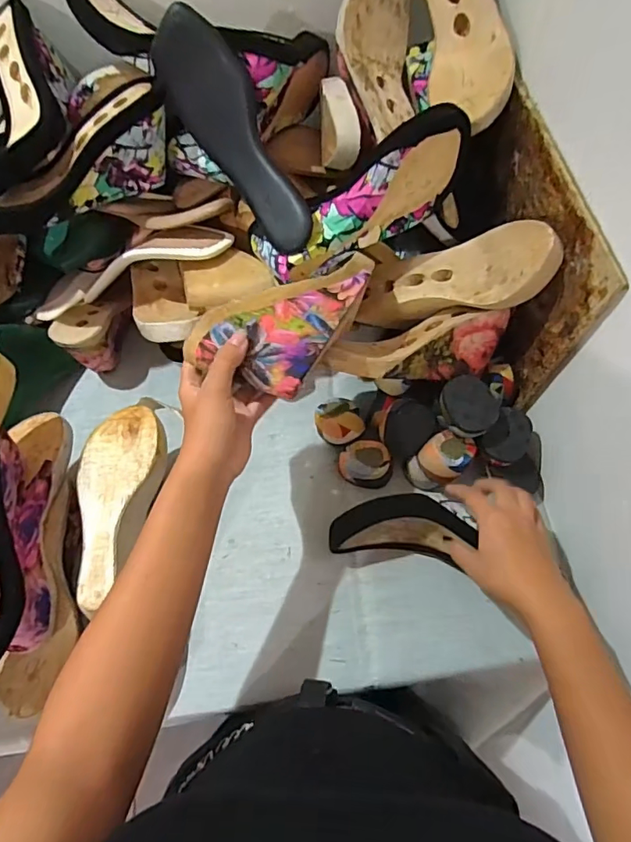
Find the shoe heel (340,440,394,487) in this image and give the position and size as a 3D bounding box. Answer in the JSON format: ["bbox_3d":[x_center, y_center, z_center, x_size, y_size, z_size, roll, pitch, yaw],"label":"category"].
[{"bbox_3d":[0.058,0.050,0.576,0.060,0.032,0.050,24,68,12],"label":"shoe heel"}]

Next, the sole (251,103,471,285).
[{"bbox_3d":[0.040,-0.218,0.489,0.229,0.067,0.083,-31,66,13],"label":"sole"}]

